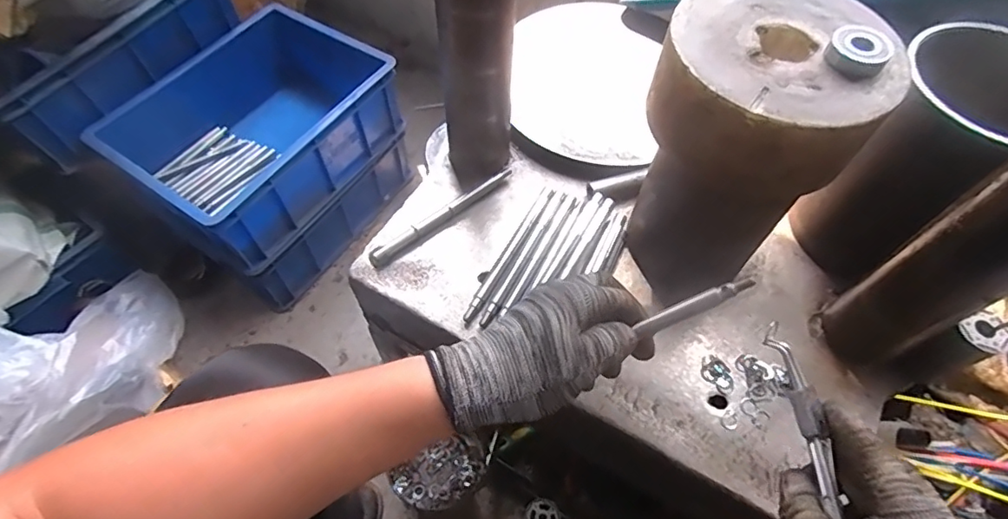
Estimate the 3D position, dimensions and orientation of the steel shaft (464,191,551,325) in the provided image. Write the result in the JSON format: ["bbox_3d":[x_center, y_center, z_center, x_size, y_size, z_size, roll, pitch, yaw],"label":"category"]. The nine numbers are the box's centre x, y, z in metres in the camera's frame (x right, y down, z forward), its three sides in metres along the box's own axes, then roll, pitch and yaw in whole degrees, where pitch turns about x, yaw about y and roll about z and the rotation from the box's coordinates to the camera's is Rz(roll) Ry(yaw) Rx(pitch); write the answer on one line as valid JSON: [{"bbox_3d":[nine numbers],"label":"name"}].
[{"bbox_3d":[0.004,-0.008,0.501,0.011,0.007,0.159,26,62,13],"label":"steel shaft"}]

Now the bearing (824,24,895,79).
[{"bbox_3d":[0.217,-0.127,0.325,0.034,0.015,0.031,1,59,-1],"label":"bearing"}]

